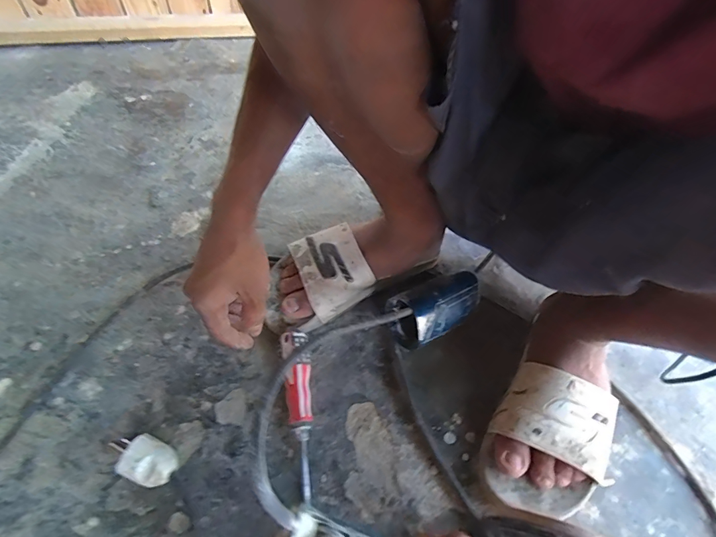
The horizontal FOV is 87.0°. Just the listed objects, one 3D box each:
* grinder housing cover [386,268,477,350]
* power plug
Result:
[{"bbox_3d":[0.087,0.047,0.440,0.121,0.076,0.061,-27,60,-22],"label":"grinder housing cover"},{"bbox_3d":[-0.195,0.176,0.348,0.056,0.034,0.036,22,55,11],"label":"power plug"}]

